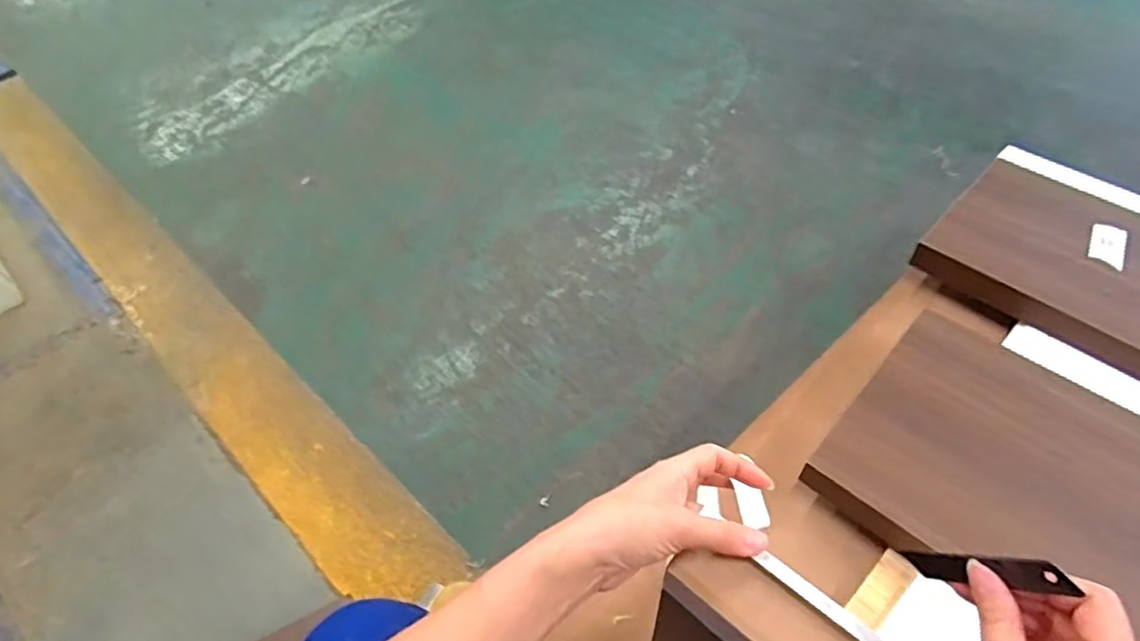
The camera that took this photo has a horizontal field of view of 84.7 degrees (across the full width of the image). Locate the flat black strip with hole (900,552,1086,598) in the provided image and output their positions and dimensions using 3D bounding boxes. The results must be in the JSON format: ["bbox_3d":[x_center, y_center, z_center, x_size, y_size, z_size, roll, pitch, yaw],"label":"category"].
[{"bbox_3d":[0.223,0.136,0.339,0.007,0.096,0.021,-33,83,-21],"label":"flat black strip with hole"}]

